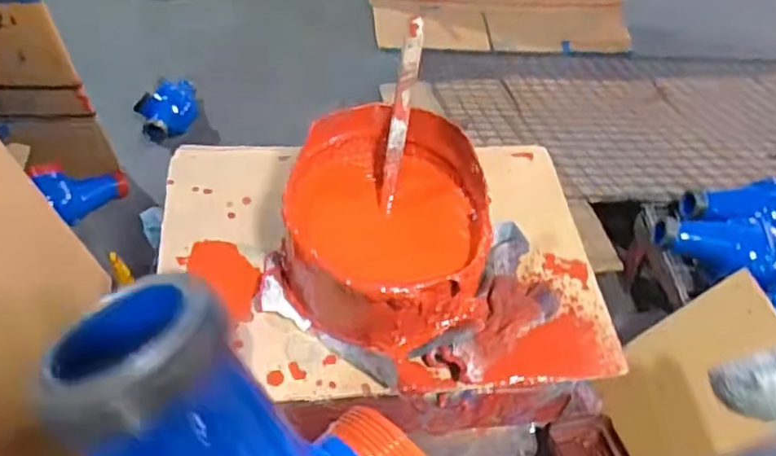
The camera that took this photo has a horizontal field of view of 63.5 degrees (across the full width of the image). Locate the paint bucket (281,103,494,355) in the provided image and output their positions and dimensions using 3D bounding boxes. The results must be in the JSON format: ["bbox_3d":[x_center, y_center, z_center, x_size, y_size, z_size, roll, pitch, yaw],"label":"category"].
[{"bbox_3d":[-0.003,-0.002,0.508,0.154,0.111,0.168,3,46,-3],"label":"paint bucket"}]

